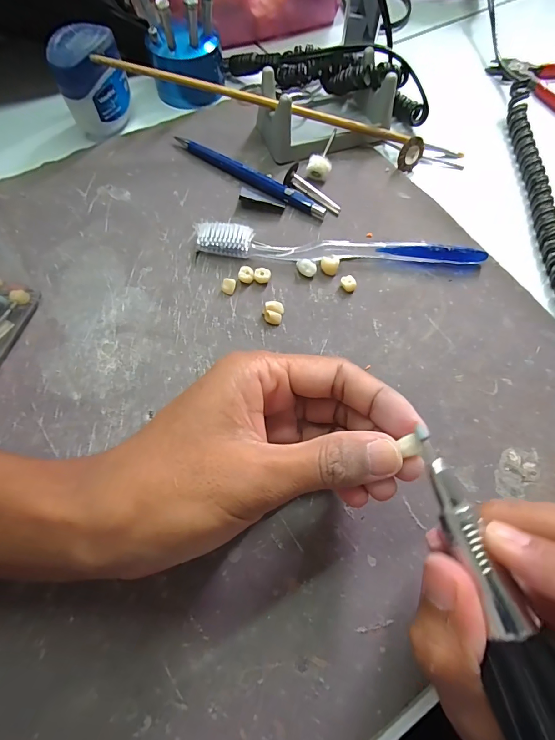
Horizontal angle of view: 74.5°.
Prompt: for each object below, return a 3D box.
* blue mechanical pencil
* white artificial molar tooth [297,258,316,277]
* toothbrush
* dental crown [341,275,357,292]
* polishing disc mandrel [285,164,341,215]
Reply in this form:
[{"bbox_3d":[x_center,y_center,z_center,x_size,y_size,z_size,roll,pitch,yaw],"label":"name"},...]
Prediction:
[{"bbox_3d":[-0.023,-0.143,0.269,0.130,0.008,0.012,30,70,12],"label":"blue mechanical pencil"},{"bbox_3d":[0.019,-0.066,0.237,0.009,0.009,0.012,-42,73,-16],"label":"white artificial molar tooth"},{"bbox_3d":[0.041,-0.078,0.240,0.185,0.013,0.018,6,67,2],"label":"toothbrush"},{"bbox_3d":[0.046,-0.055,0.234,0.010,0.007,0.008,40,72,15],"label":"dental crown"},{"bbox_3d":[0.024,-0.128,0.262,0.018,0.012,0.047,-41,73,-16],"label":"polishing disc mandrel"}]

